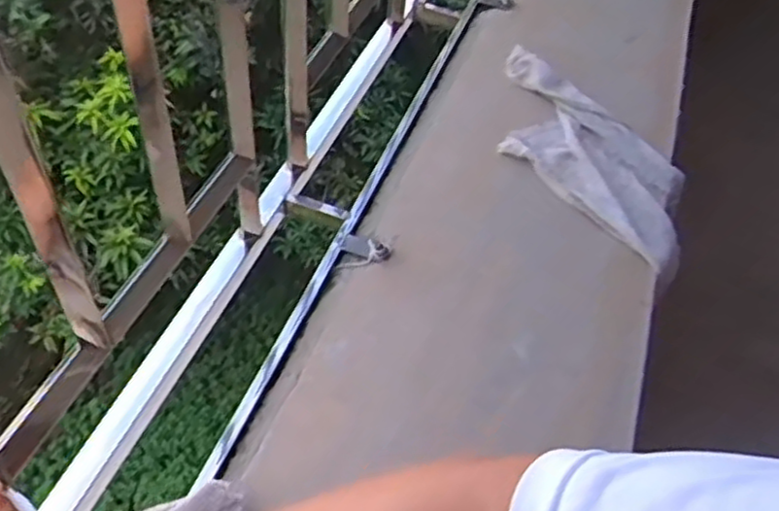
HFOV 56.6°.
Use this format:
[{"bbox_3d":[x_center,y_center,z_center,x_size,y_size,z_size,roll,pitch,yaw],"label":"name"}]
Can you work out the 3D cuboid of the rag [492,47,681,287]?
[{"bbox_3d":[0.206,-0.114,0.774,0.131,0.031,0.328,-25,55,-27],"label":"rag"}]

